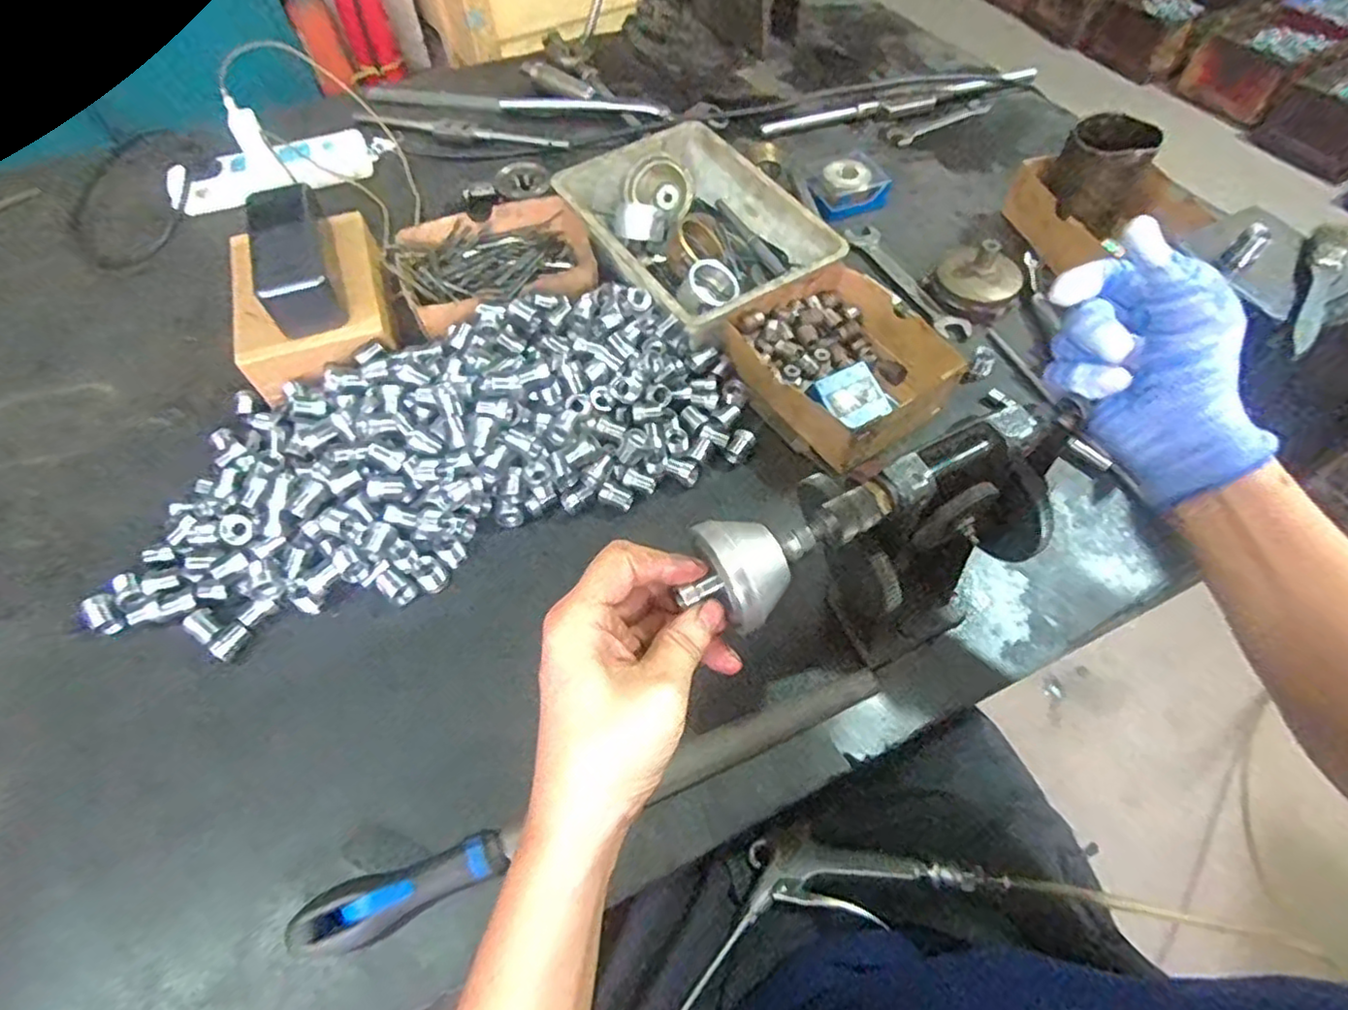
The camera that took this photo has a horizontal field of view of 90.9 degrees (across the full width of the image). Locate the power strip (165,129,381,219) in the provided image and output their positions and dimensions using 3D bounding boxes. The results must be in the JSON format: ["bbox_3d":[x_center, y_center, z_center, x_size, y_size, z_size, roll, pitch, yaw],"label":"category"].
[{"bbox_3d":[-0.441,-0.362,0.727,0.209,0.043,0.062,-17,59,-10],"label":"power strip"}]

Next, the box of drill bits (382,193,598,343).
[{"bbox_3d":[-0.164,-0.224,0.625,0.175,0.043,0.136,-23,60,-13],"label":"box of drill bits"}]

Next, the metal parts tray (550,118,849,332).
[{"bbox_3d":[0.016,-0.253,0.631,0.170,0.068,0.246,-30,62,-17],"label":"metal parts tray"}]

